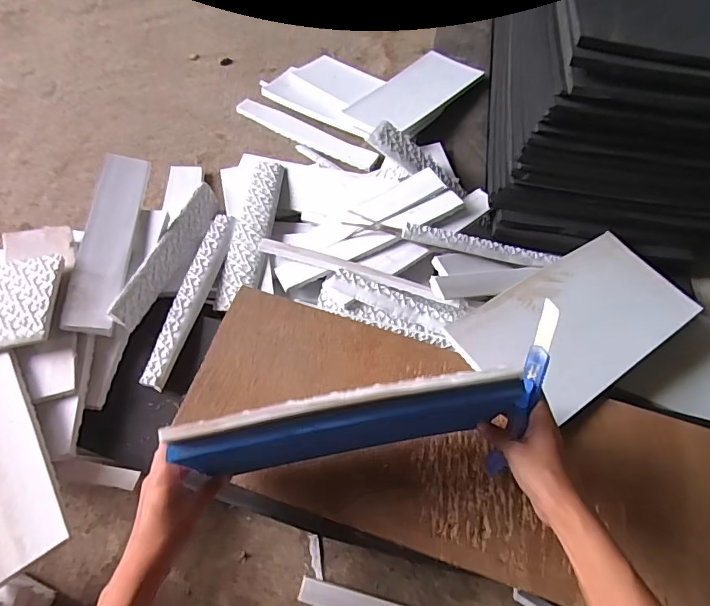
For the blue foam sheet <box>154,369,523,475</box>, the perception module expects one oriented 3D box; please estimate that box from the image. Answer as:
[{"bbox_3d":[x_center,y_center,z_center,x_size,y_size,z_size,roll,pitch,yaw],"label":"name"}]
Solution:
[{"bbox_3d":[0.003,0.108,0.418,0.291,0.153,0.027,-9,62,-7],"label":"blue foam sheet"}]

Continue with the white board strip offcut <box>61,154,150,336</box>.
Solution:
[{"bbox_3d":[-0.319,-0.083,0.608,0.058,0.026,0.260,-1,62,-3],"label":"white board strip offcut"}]

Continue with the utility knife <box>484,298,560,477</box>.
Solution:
[{"bbox_3d":[0.163,0.084,0.446,0.019,0.017,0.173,18,96,7],"label":"utility knife"}]

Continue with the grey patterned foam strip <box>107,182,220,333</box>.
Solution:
[{"bbox_3d":[-0.251,-0.075,0.656,0.008,0.046,0.279,-24,36,33],"label":"grey patterned foam strip"}]

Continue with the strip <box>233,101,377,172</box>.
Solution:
[{"bbox_3d":[-0.086,-0.304,0.844,0.276,0.015,0.041,27,64,12],"label":"strip"}]

